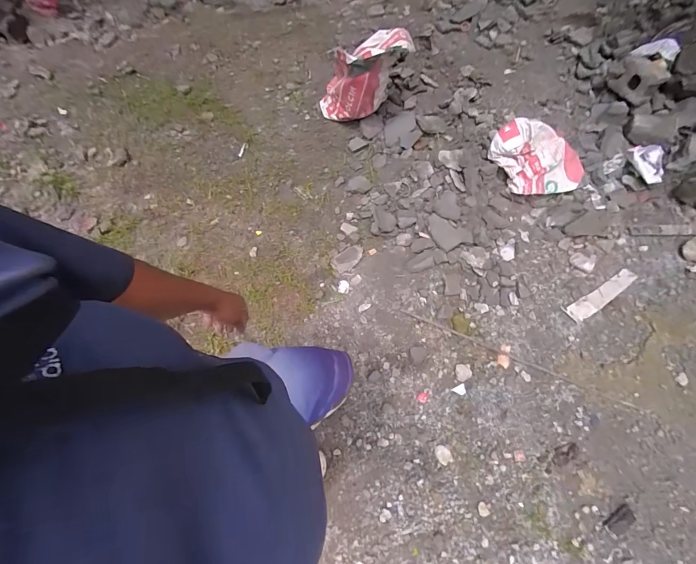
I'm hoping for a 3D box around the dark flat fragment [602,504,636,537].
[{"bbox_3d":[0.959,0.841,1.158,0.115,0.006,0.063,-29,69,-12],"label":"dark flat fragment"}]

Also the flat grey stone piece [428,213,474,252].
[{"bbox_3d":[0.493,-0.233,1.626,0.234,0.020,0.153,23,68,11],"label":"flat grey stone piece"}]

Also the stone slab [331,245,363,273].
[{"bbox_3d":[0.005,-0.117,1.576,0.173,0.015,0.100,-42,72,-16],"label":"stone slab"}]

